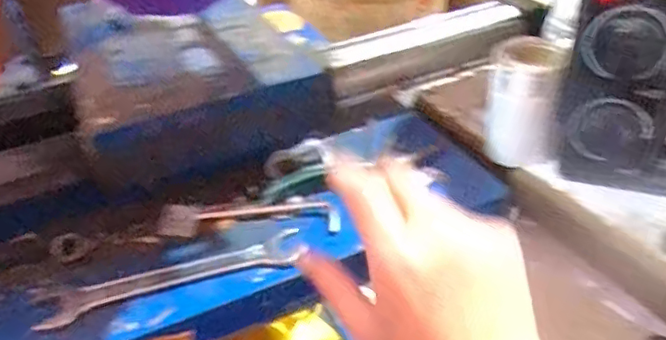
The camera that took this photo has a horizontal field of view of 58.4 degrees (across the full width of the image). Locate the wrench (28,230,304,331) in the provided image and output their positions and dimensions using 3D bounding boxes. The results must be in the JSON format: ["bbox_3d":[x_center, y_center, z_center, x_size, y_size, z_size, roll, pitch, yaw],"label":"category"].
[{"bbox_3d":[-0.129,0.085,0.477,0.213,0.009,0.042,-13,36,-10],"label":"wrench"}]

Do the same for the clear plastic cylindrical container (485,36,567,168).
[{"bbox_3d":[0.180,-0.061,0.565,0.063,0.103,0.056,4,36,14],"label":"clear plastic cylindrical container"}]

